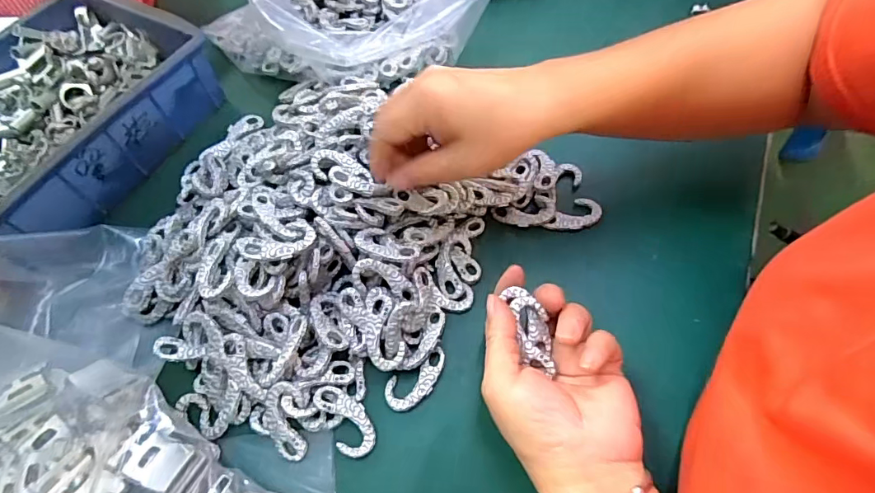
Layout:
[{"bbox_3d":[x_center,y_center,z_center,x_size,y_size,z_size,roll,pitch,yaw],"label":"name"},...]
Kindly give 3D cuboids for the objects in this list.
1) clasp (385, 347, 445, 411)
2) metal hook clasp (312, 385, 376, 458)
[{"bbox_3d":[-0.013,0.091,0.321,0.049,0.004,0.024,-29,64,-12],"label":"clasp"},{"bbox_3d":[-0.060,0.112,0.308,0.025,0.009,0.050,-30,64,-13],"label":"metal hook clasp"}]

